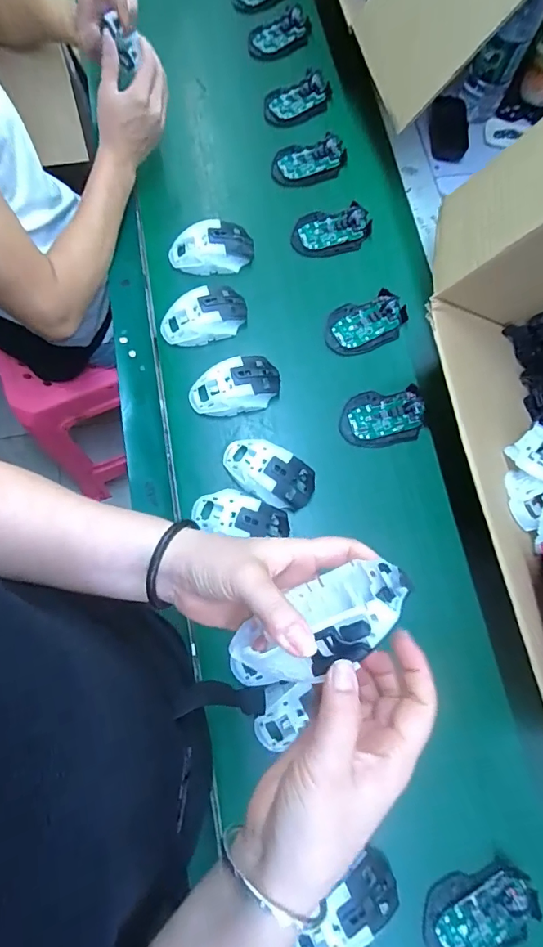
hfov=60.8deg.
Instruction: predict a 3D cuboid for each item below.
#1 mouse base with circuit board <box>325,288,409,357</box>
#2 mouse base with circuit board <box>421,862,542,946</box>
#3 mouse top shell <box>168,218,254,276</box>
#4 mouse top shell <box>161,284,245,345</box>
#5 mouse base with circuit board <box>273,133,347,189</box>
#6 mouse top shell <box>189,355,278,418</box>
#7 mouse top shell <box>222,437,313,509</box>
[{"bbox_3d":[0.129,-0.205,0.628,0.115,0.011,0.073,-20,75,-6],"label":"mouse base with circuit board"},{"bbox_3d":[0.207,0.437,0.460,0.116,0.030,0.068,-17,75,-5],"label":"mouse base with circuit board"},{"bbox_3d":[-0.084,-0.312,0.640,0.112,0.031,0.062,-15,75,-5],"label":"mouse top shell"},{"bbox_3d":[-0.089,-0.206,0.614,0.113,0.039,0.065,-24,76,-7],"label":"mouse top shell"},{"bbox_3d":[0.057,-0.470,0.699,0.113,0.018,0.065,-13,74,-4],"label":"mouse base with circuit board"},{"bbox_3d":[-0.047,-0.111,0.589,0.114,0.036,0.062,-15,75,-5],"label":"mouse top shell"},{"bbox_3d":[-0.005,0.000,0.560,0.115,0.039,0.067,25,75,7],"label":"mouse top shell"}]

